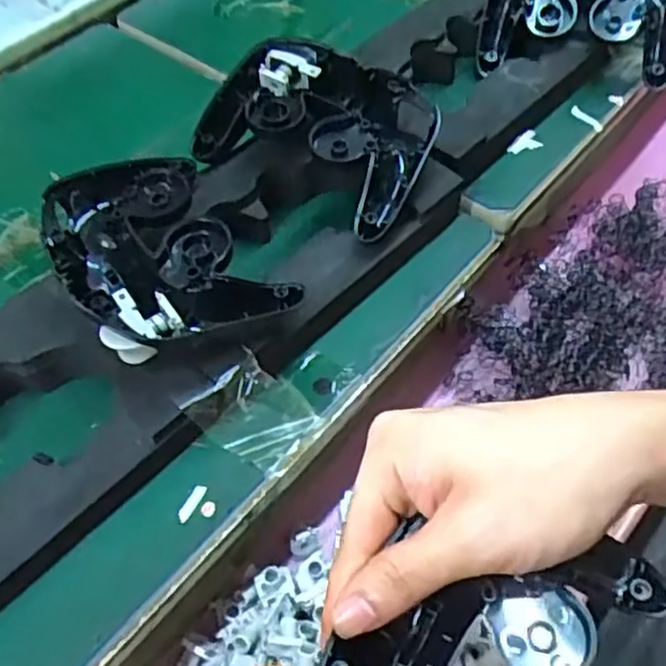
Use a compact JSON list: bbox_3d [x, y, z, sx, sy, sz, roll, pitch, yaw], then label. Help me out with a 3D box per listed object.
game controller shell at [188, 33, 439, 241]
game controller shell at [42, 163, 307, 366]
[{"bbox_3d":[-0.008,-0.125,0.422,0.135,0.040,0.094,27,60,20],"label":"game controller shell"},{"bbox_3d":[-0.093,-0.044,0.368,0.095,0.034,0.131,-33,60,-19],"label":"game controller shell"}]

